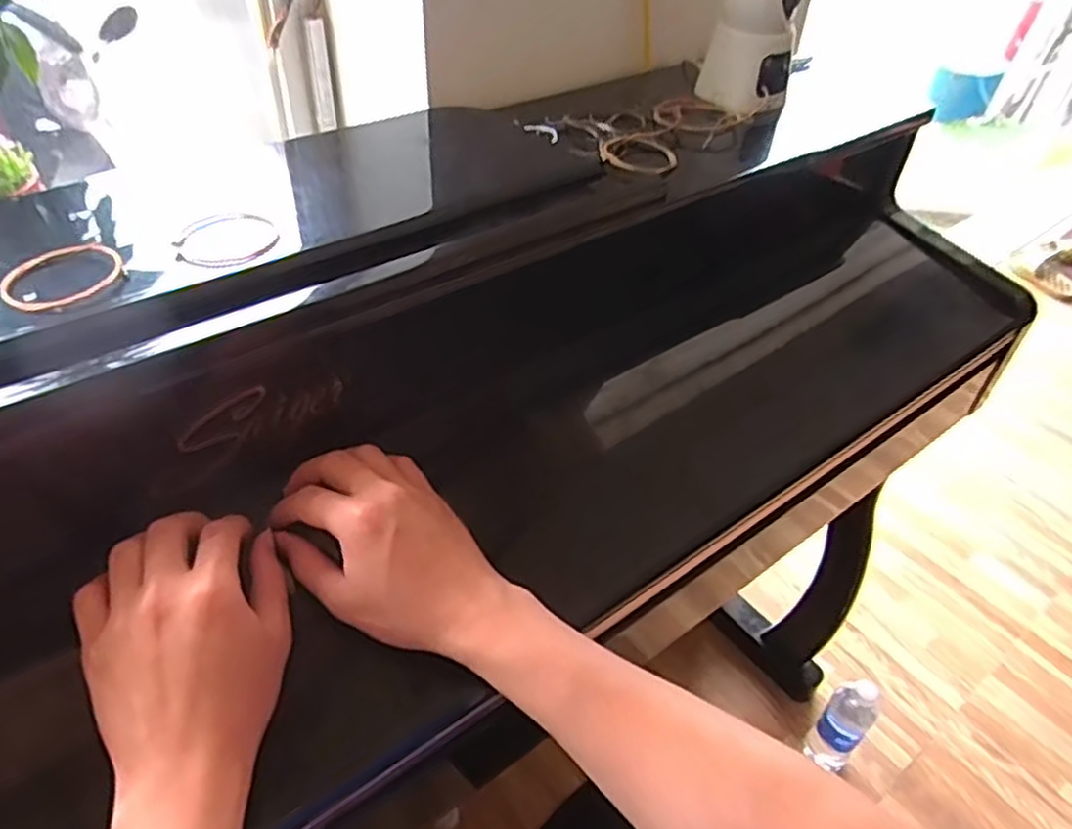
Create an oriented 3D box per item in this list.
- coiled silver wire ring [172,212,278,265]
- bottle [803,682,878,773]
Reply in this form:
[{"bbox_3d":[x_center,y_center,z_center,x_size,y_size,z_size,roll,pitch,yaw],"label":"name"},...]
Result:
[{"bbox_3d":[-0.190,-0.107,0.446,0.056,0.007,0.057,2,43,-1],"label":"coiled silver wire ring"},{"bbox_3d":[0.443,0.446,1.049,0.062,0.213,0.054,35,51,30],"label":"bottle"}]

